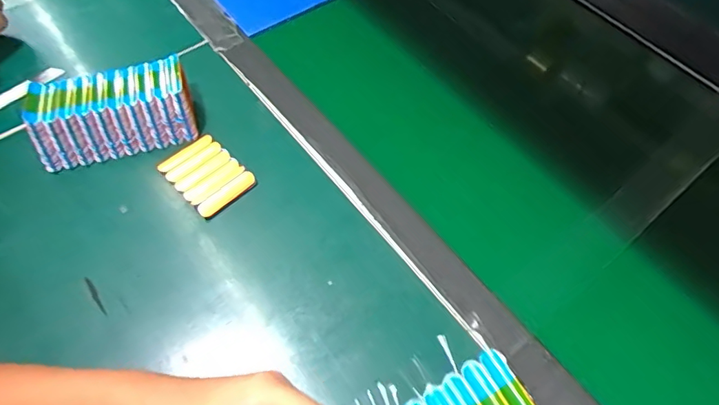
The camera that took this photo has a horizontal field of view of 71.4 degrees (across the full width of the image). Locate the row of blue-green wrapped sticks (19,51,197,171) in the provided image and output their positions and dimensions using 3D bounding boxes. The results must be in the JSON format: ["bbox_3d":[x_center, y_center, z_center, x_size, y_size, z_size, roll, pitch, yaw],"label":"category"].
[{"bbox_3d":[-0.254,-0.094,0.521,0.155,0.052,0.082,-14,59,-10],"label":"row of blue-green wrapped sticks"}]

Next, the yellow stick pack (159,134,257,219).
[{"bbox_3d":[-0.156,-0.030,0.508,0.088,0.010,0.063,41,65,21],"label":"yellow stick pack"}]

